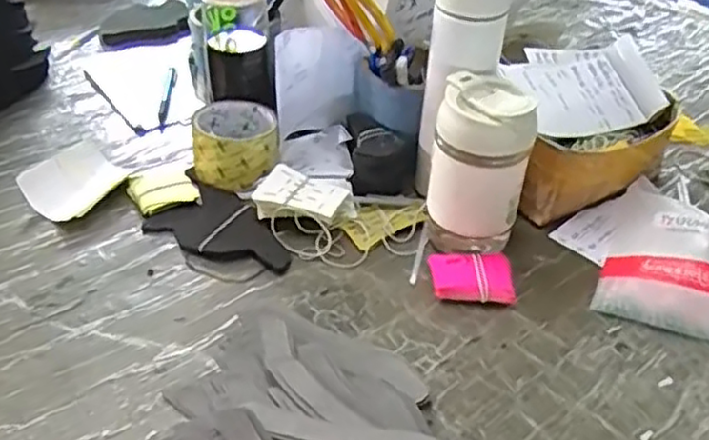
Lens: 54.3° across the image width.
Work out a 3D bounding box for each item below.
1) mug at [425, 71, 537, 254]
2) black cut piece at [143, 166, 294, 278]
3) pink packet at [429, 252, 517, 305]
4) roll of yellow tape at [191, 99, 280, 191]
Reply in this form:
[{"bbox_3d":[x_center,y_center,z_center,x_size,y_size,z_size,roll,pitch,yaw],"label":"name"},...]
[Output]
[{"bbox_3d":[0.110,-0.043,0.617,0.081,0.156,0.073,9,38,9],"label":"mug"},{"bbox_3d":[-0.130,0.007,0.663,0.169,0.010,0.087,30,47,28],"label":"black cut piece"},{"bbox_3d":[0.103,0.053,0.608,0.069,0.023,0.046,2,38,-1],"label":"pink packet"},{"bbox_3d":[-0.123,-0.081,0.722,0.085,0.056,0.087,1,38,-1],"label":"roll of yellow tape"}]

